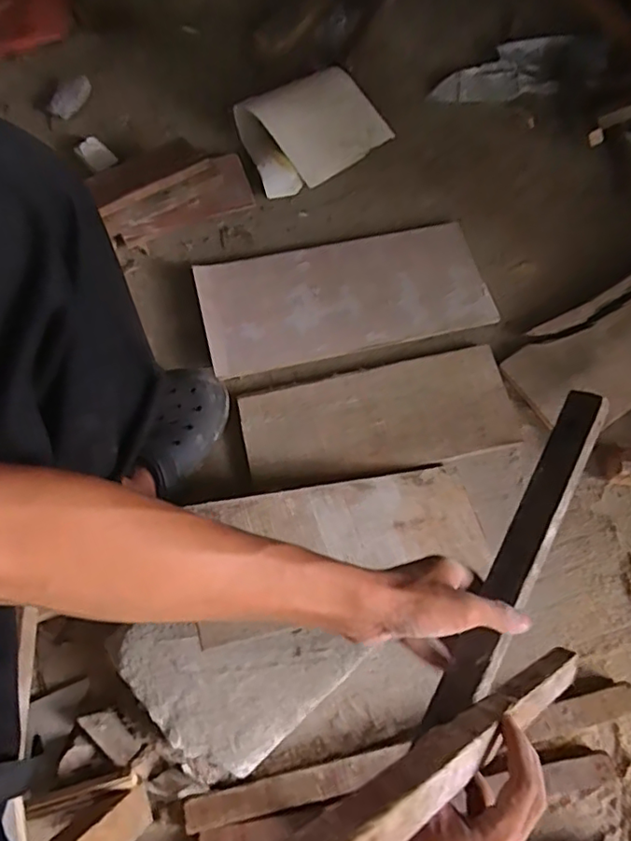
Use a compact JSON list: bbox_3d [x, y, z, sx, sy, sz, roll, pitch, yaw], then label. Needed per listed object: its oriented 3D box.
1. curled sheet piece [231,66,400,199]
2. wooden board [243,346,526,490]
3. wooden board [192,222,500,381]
[{"bbox_3d":[-0.010,-0.456,0.913,0.229,0.034,0.171,-31,89,-16],"label":"curled sheet piece"},{"bbox_3d":[0.084,-0.005,0.765,0.349,0.015,0.142,-11,71,-4],"label":"wooden board"},{"bbox_3d":[0.040,-0.175,0.821,0.391,0.023,0.174,-13,71,-5],"label":"wooden board"}]

